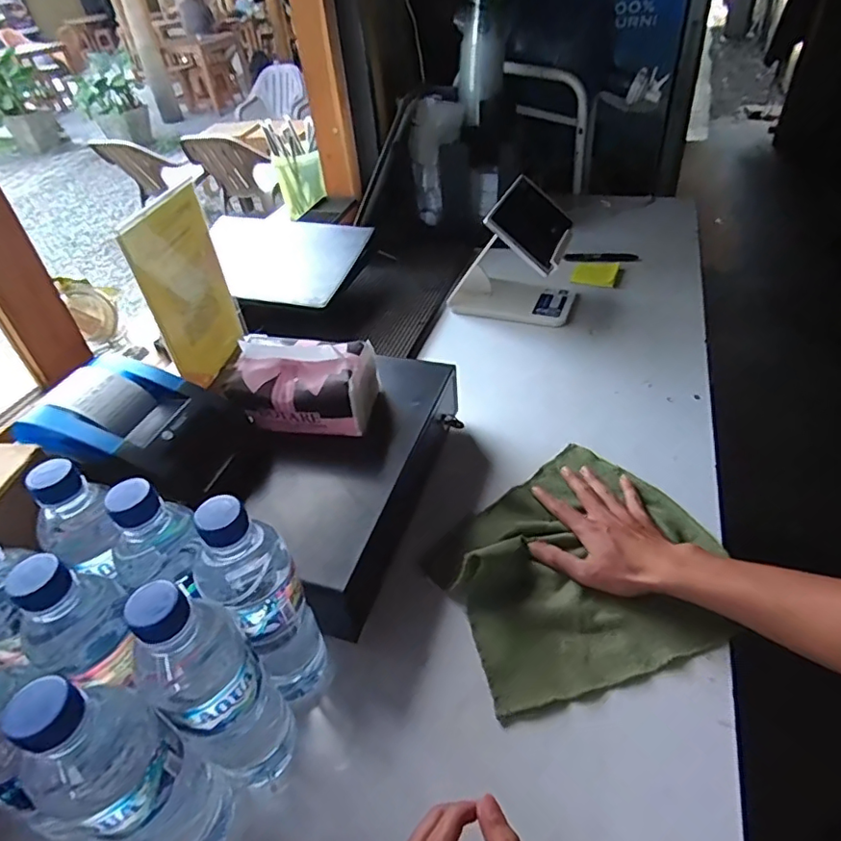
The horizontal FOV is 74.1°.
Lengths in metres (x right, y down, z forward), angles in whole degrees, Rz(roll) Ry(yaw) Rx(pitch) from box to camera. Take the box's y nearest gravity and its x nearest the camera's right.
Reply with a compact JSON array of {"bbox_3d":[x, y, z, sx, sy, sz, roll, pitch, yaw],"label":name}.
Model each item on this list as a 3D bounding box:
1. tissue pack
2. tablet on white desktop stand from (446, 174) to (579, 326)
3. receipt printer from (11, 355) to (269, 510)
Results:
[{"bbox_3d":[-0.122,-0.044,0.599,0.144,0.077,0.099,0,41,7],"label":"tissue pack"},{"bbox_3d":[0.157,-0.280,0.913,0.200,0.169,0.197,8,43,16],"label":"tablet on white desktop stand"},{"bbox_3d":[-0.258,0.016,0.535,0.185,0.103,0.131,5,42,12],"label":"receipt printer"}]

